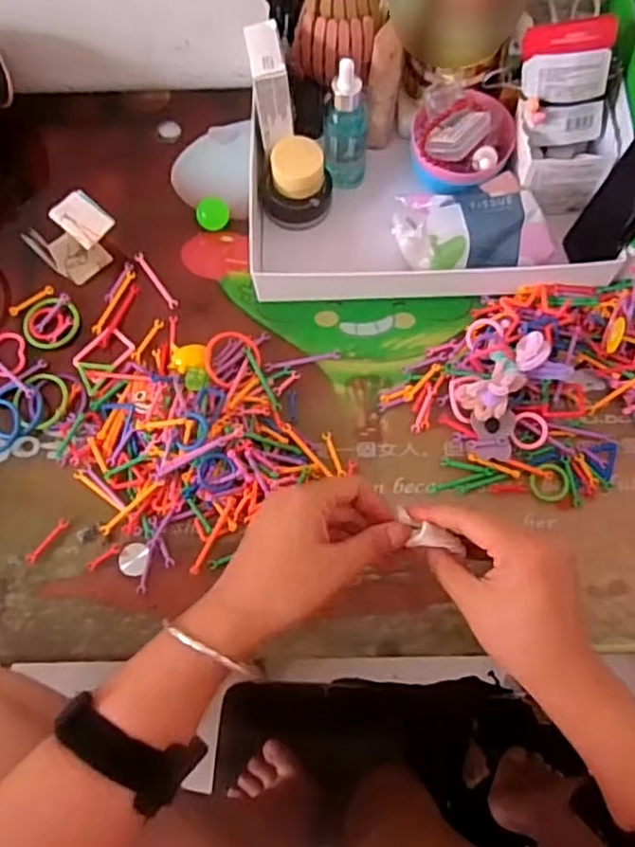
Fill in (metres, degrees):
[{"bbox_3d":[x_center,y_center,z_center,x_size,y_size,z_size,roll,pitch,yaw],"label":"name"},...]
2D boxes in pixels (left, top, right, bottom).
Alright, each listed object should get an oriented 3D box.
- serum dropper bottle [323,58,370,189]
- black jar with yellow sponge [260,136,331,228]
[{"bbox_3d":[0.024,-0.249,0.567,0.037,0.111,0.040,3,73,3],"label":"serum dropper bottle"},{"bbox_3d":[-0.019,-0.210,0.588,0.063,0.052,0.055,-9,73,-1],"label":"black jar with yellow sponge"}]

